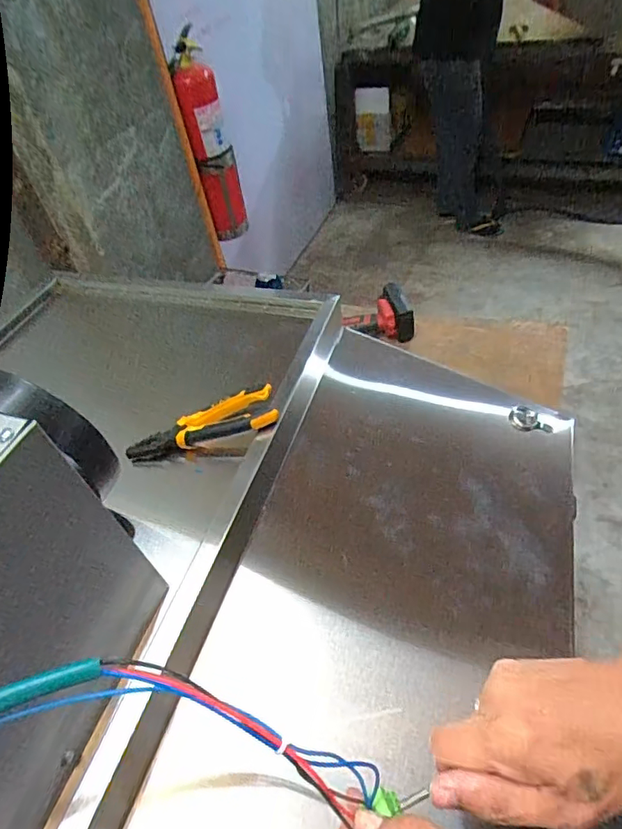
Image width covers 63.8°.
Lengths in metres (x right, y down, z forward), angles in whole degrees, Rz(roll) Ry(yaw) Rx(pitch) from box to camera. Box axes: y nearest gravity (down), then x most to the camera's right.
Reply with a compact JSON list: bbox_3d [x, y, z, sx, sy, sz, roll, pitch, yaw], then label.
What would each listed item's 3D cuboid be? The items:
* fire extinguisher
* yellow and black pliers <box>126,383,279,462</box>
[{"bbox_3d":[-0.314,-0.843,1.610,0.123,0.556,0.160,-14,50,0],"label":"fire extinguisher"},{"bbox_3d":[-0.114,0.016,0.526,0.162,0.032,0.057,-18,50,-3],"label":"yellow and black pliers"}]

